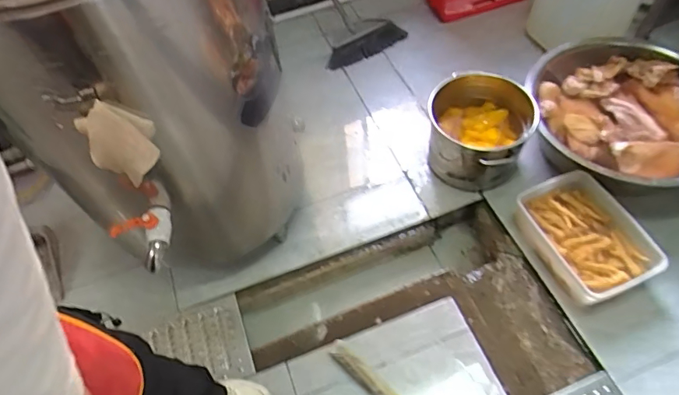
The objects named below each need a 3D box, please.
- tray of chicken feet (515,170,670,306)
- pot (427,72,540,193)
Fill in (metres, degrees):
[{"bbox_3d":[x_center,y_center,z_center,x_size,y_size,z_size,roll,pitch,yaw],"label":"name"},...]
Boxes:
[{"bbox_3d":[0.700,0.118,1.331,0.265,0.112,0.356,-24,57,-10],"label":"tray of chicken feet"},{"bbox_3d":[0.433,-0.208,1.493,0.315,0.224,0.315,-2,56,4],"label":"pot"}]

